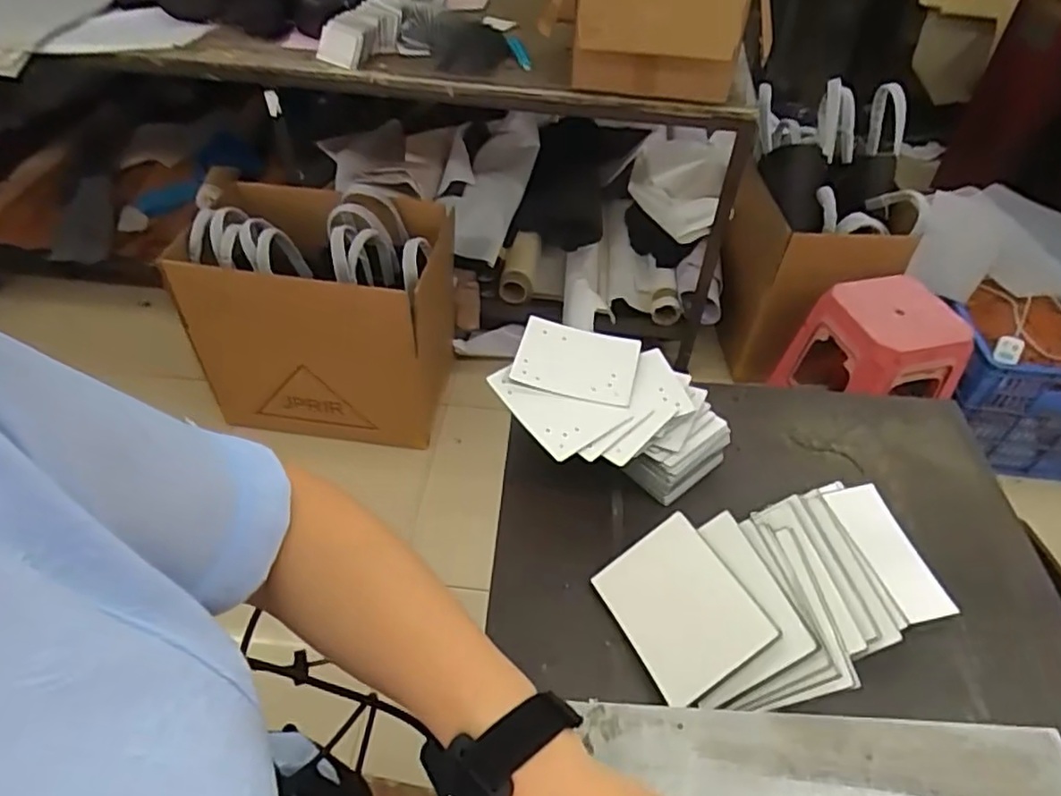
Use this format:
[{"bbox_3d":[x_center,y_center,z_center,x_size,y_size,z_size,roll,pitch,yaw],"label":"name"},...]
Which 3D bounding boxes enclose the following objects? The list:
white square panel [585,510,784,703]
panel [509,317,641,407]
[{"bbox_3d":[0.100,0.140,0.444,0.083,0.006,0.105,-37,46,1],"label":"white square panel"},{"bbox_3d":[0.039,-0.032,0.558,0.100,0.009,0.074,12,54,6],"label":"panel"}]

